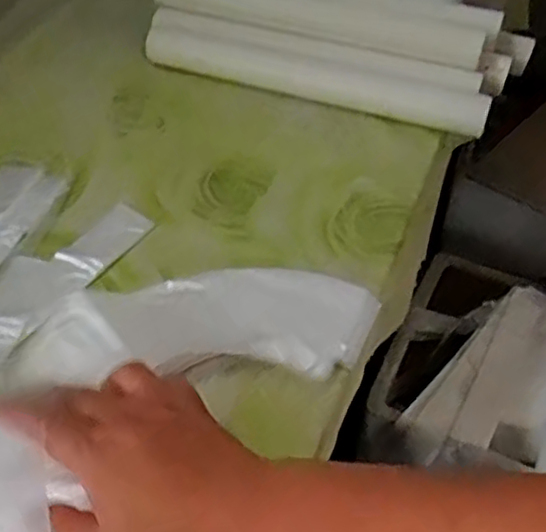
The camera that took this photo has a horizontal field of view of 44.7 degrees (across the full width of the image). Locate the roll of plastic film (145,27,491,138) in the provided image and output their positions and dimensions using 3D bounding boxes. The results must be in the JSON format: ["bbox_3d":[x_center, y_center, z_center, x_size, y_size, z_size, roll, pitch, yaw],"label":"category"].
[{"bbox_3d":[0.038,-0.189,0.677,0.351,0.044,0.039,18,48,15],"label":"roll of plastic film"}]

